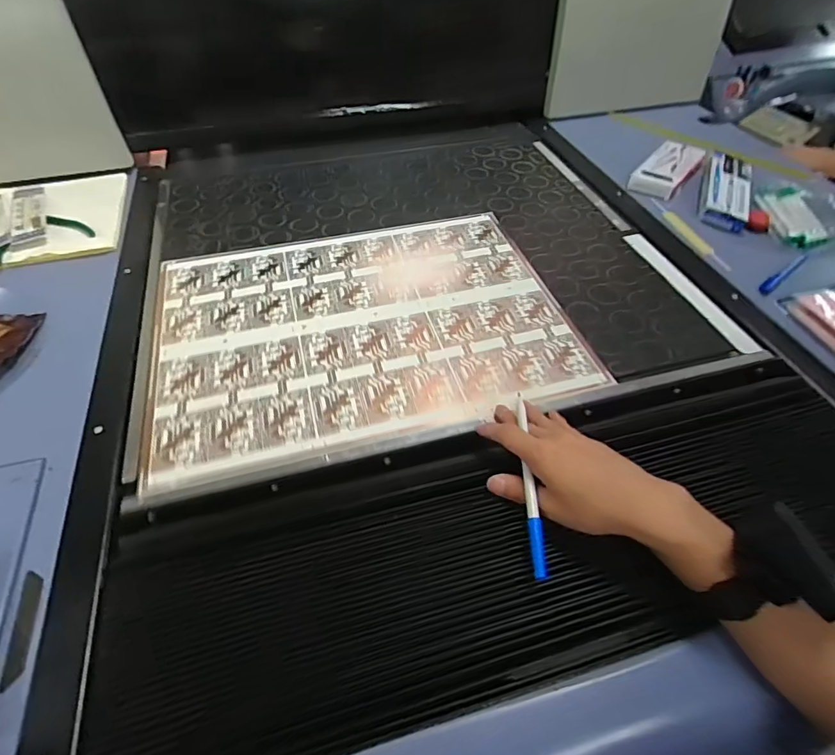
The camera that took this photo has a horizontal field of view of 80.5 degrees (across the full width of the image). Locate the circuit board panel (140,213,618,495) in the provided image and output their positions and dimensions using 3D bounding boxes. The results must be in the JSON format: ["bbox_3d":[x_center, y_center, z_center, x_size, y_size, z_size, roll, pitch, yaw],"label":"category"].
[{"bbox_3d":[-0.066,-0.074,0.614,0.485,0.014,0.370,-11,50,-11],"label":"circuit board panel"}]

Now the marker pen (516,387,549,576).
[{"bbox_3d":[0.098,0.084,0.432,0.011,0.014,0.177,2,50,0],"label":"marker pen"}]

